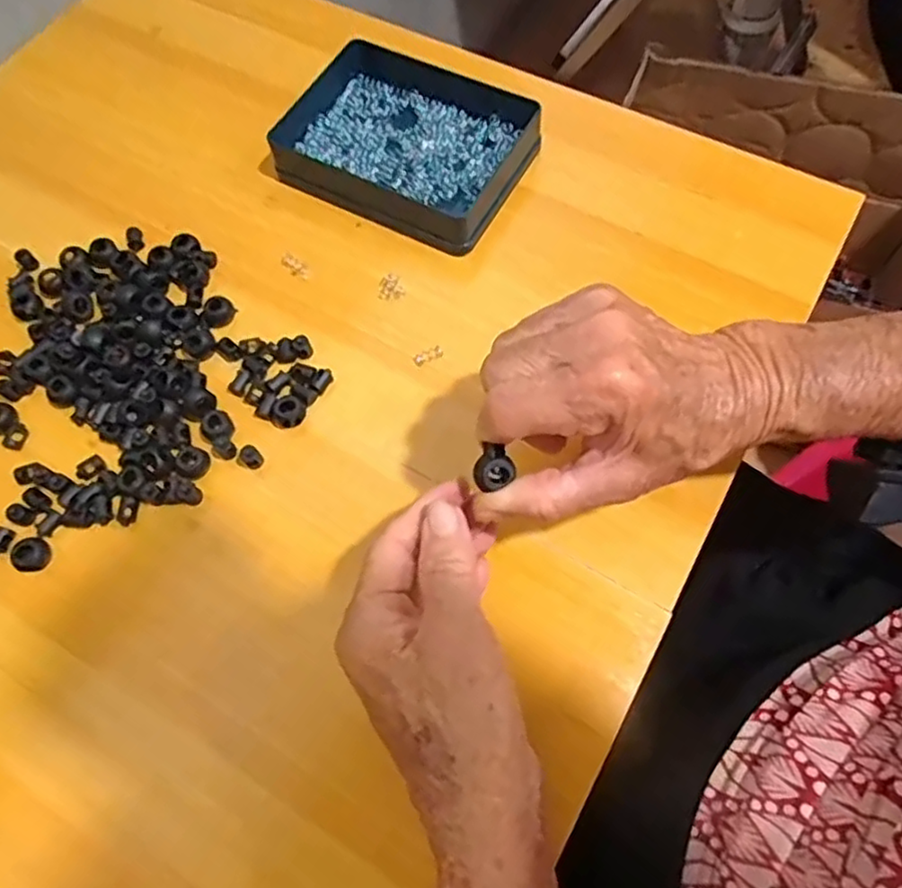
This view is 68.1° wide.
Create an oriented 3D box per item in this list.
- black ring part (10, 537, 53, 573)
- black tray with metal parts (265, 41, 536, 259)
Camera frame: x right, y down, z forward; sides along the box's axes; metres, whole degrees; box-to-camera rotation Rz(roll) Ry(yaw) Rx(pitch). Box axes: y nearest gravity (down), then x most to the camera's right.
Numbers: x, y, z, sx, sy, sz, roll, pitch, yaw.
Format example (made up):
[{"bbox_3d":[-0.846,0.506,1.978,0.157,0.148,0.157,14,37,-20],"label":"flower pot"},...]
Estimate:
[{"bbox_3d":[-0.217,0.057,0.346,0.015,0.009,0.017,-18,67,-5],"label":"black ring part"},{"bbox_3d":[-0.029,-0.205,0.442,0.156,0.026,0.130,27,70,14],"label":"black tray with metal parts"}]

